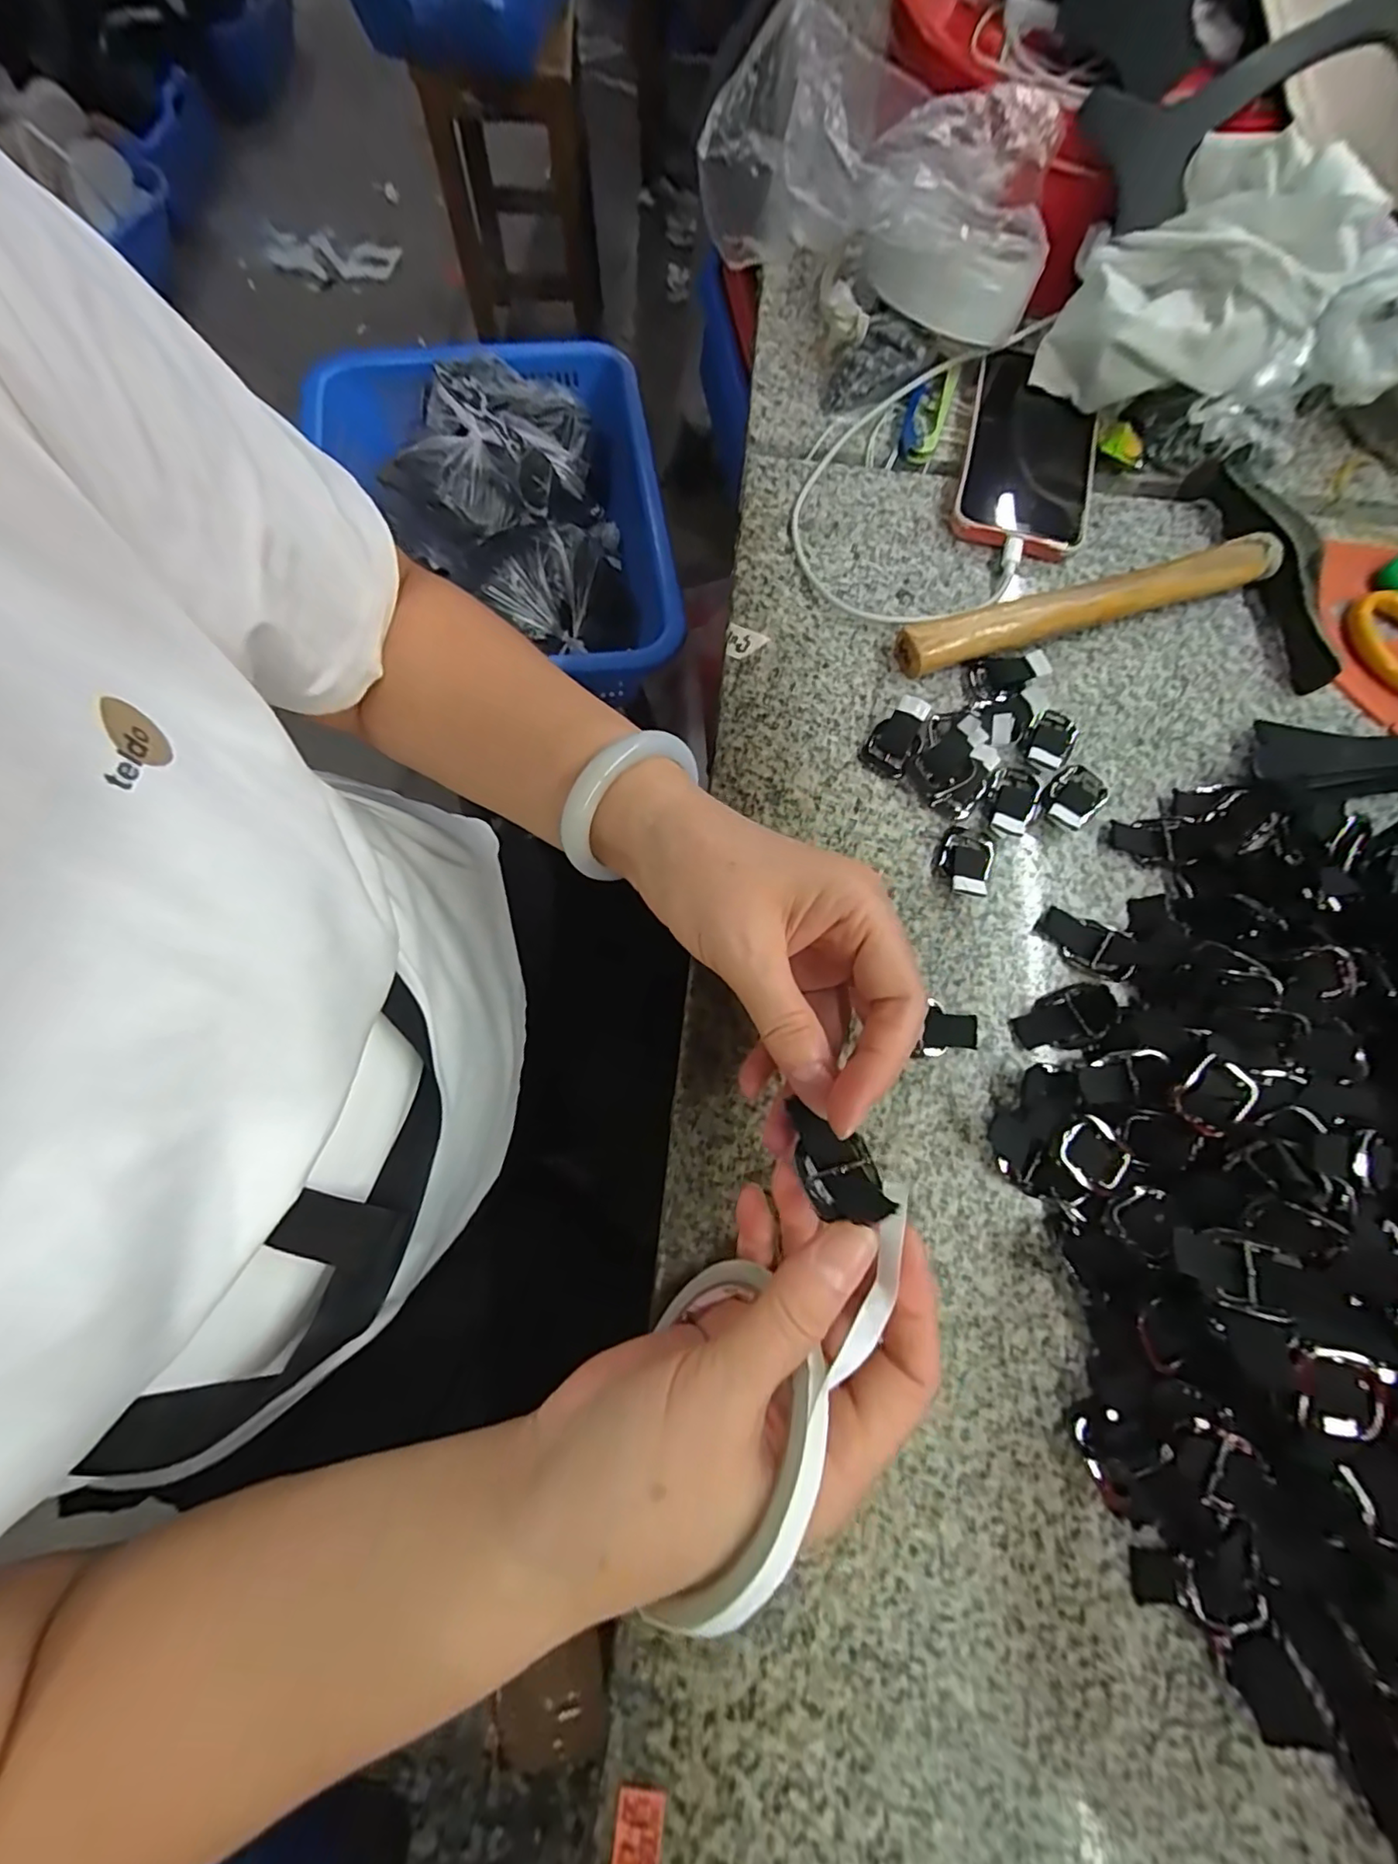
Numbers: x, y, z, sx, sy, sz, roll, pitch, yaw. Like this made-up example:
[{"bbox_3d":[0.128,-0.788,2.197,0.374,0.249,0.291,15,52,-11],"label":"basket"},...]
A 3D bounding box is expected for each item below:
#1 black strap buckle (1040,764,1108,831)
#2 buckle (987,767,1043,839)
[{"bbox_3d":[0.188,-0.068,0.303,0.037,0.009,0.024,-43,79,-12],"label":"black strap buckle"},{"bbox_3d":[0.155,-0.066,0.299,0.024,0.008,0.039,30,76,7],"label":"buckle"}]

